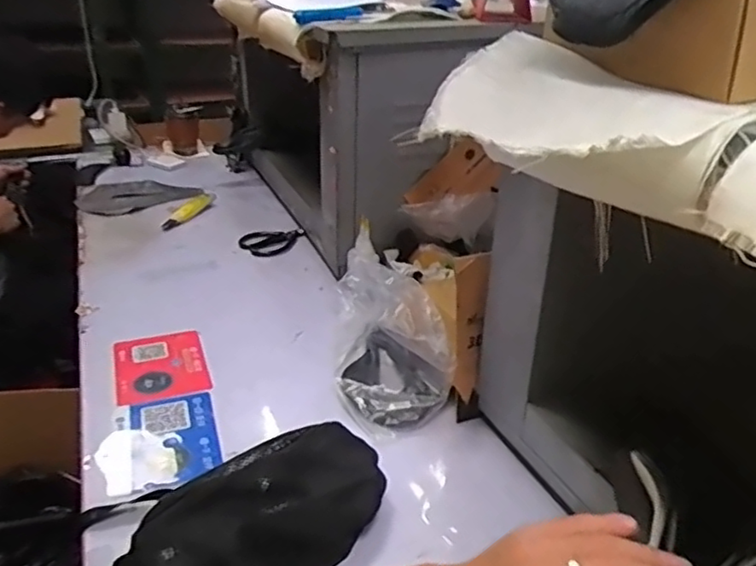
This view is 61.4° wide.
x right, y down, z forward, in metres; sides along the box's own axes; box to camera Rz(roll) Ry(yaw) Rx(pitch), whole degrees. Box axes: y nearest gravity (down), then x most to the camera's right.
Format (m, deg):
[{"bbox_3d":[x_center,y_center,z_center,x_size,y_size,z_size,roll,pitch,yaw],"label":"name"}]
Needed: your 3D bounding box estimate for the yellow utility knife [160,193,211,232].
[{"bbox_3d":[-0.403,-0.149,1.335,0.042,0.016,0.164,8,28,13],"label":"yellow utility knife"}]

